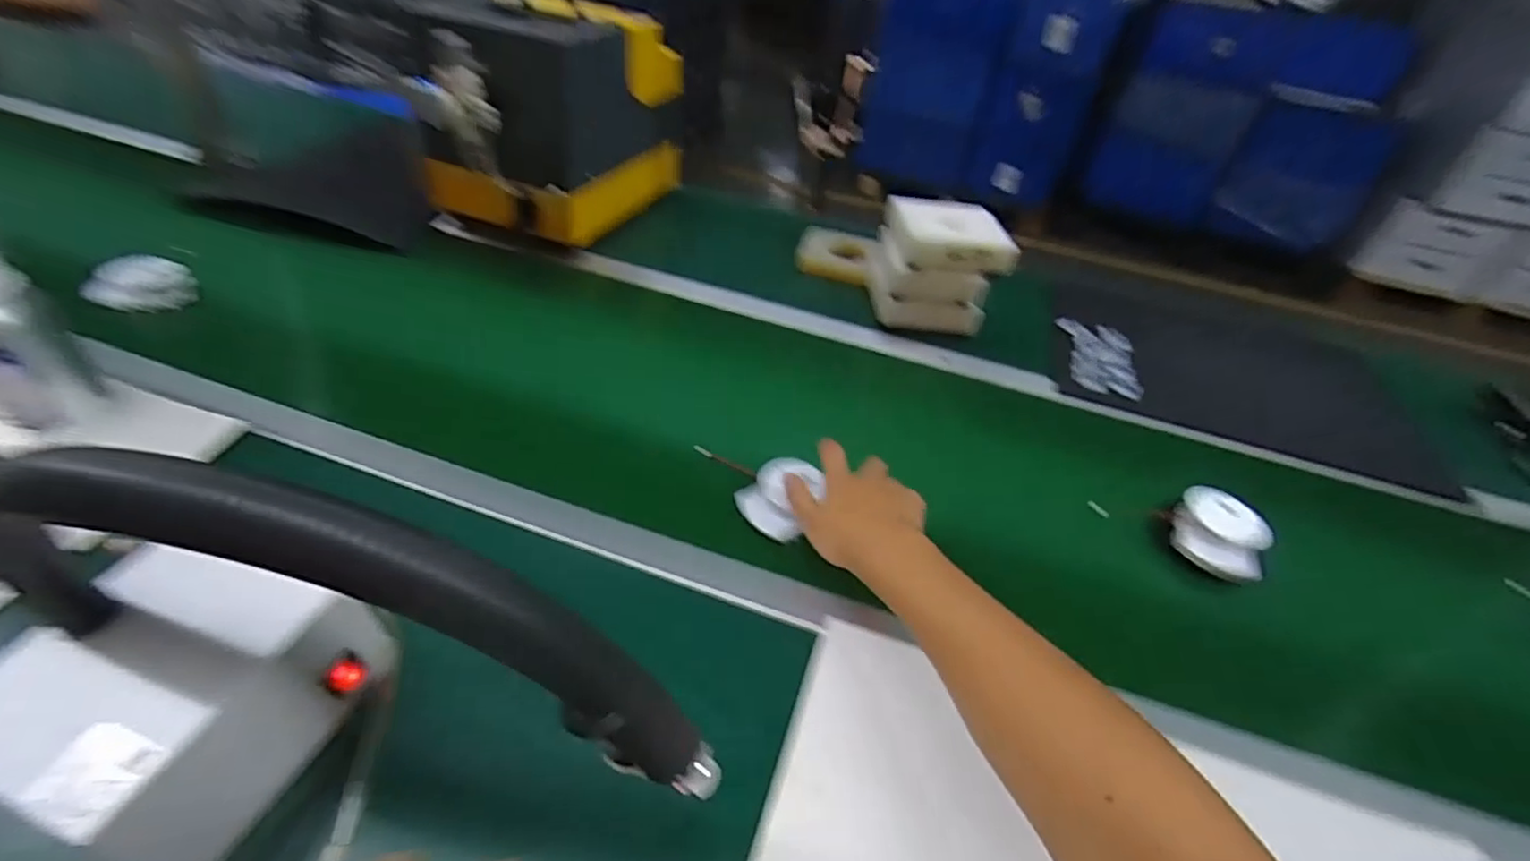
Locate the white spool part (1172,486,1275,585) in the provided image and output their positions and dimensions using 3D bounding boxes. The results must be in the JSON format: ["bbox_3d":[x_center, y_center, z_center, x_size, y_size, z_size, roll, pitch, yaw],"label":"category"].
[{"bbox_3d":[0.439,0.099,0.621,0.075,0.039,0.075,25,45,19],"label":"white spool part"}]

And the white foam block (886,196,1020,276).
[{"bbox_3d":[0.247,-0.261,0.866,0.142,0.050,0.131,0,43,-9],"label":"white foam block"}]

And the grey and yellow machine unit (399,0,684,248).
[{"bbox_3d":[-0.318,-0.474,0.956,0.271,0.262,0.360,14,42,7],"label":"grey and yellow machine unit"}]

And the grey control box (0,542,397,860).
[{"bbox_3d":[-0.348,0.159,0.392,0.130,0.107,0.155,18,43,12],"label":"grey control box"}]

